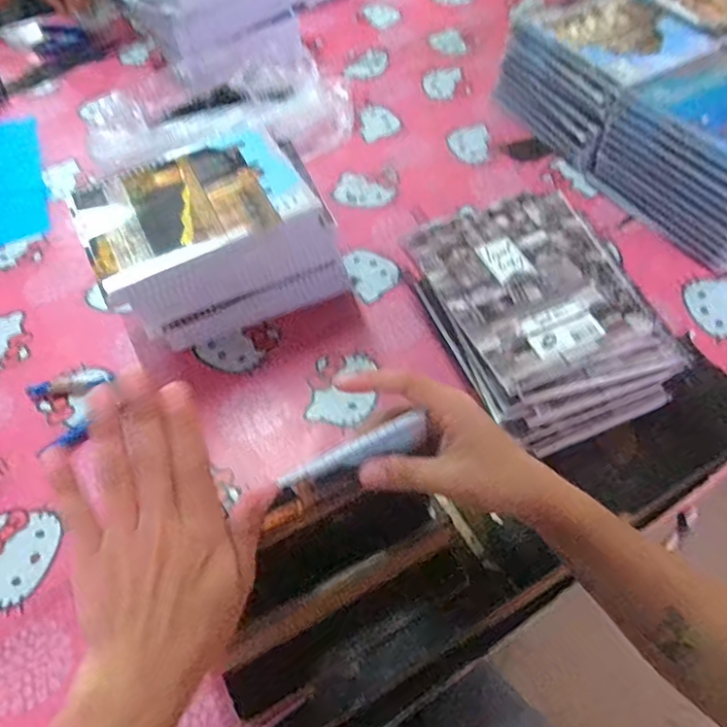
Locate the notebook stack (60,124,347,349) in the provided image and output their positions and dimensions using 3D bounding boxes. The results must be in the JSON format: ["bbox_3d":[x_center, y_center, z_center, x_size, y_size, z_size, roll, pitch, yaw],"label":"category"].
[{"bbox_3d":[-0.144,-0.115,0.569,0.208,0.139,0.142,-24,58,-13],"label":"notebook stack"}]

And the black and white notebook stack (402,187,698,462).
[{"bbox_3d":[0.161,-0.044,0.533,0.178,0.090,0.226,-21,57,-11],"label":"black and white notebook stack"}]

